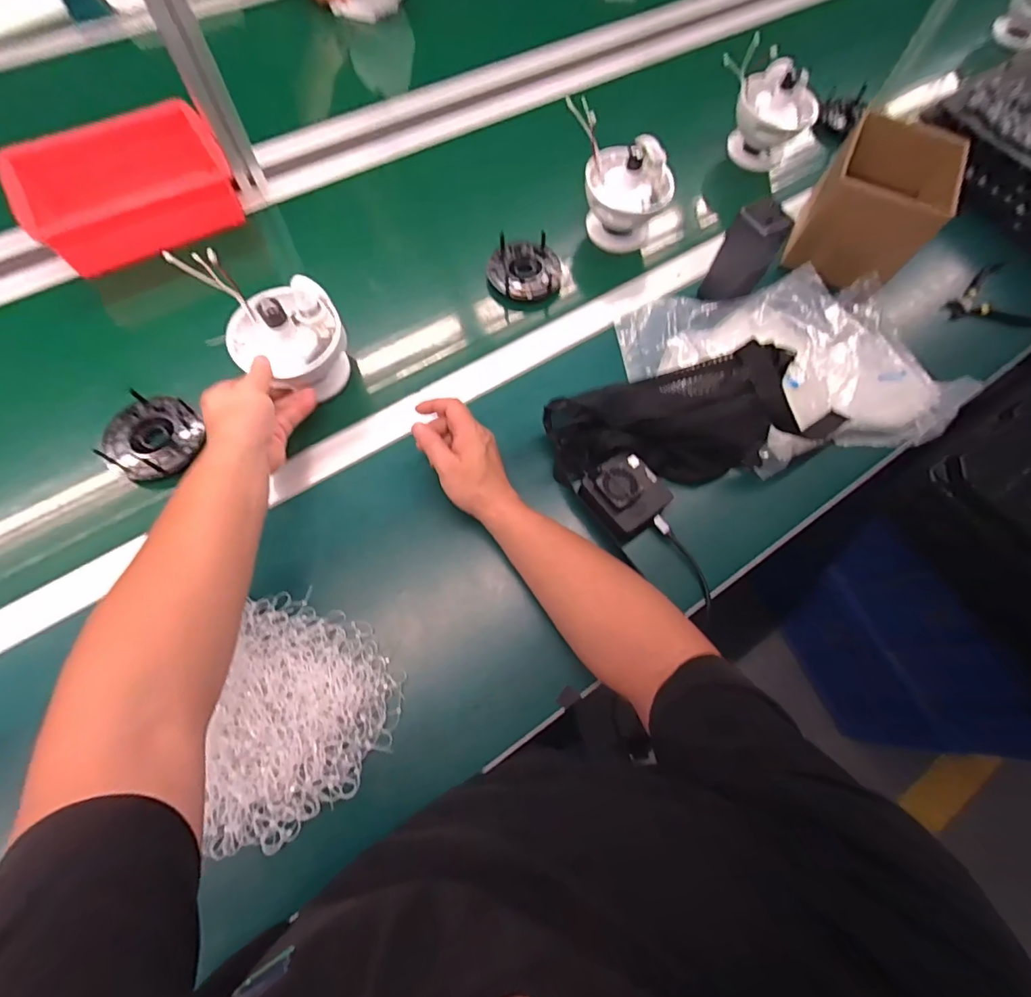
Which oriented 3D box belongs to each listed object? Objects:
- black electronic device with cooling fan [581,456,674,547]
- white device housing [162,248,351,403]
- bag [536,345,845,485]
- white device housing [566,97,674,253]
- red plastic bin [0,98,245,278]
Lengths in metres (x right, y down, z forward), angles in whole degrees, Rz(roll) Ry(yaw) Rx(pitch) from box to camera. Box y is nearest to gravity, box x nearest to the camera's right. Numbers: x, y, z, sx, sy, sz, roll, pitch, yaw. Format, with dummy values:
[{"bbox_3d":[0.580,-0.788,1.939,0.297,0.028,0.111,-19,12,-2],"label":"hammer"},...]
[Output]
[{"bbox_3d":[0.119,-0.002,0.532,0.075,0.051,0.082,-31,72,-17],"label":"black electronic device with cooling fan"},{"bbox_3d":[-0.267,-0.193,0.553,0.115,0.127,0.141,-33,70,-17],"label":"white device housing"},{"bbox_3d":[0.204,-0.096,0.540,0.329,0.098,0.118,-12,68,-10],"label":"bag"},{"bbox_3d":[0.142,-0.428,0.664,0.128,0.138,0.096,5,66,-3],"label":"white device housing"},{"bbox_3d":[-0.520,-0.418,0.654,0.250,0.074,0.161,-28,72,-16],"label":"red plastic bin"}]

